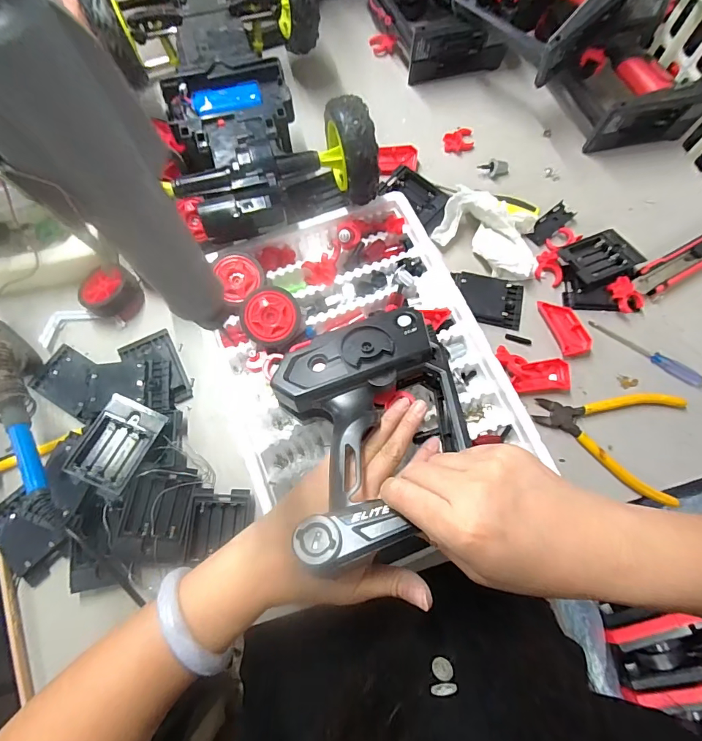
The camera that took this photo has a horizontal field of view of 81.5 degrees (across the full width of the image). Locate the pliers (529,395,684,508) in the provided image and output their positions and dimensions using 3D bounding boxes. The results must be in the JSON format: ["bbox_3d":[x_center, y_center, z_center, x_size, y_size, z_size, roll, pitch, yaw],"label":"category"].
[{"bbox_3d":[0.258,0.055,0.406,0.138,0.013,0.110,22,73,5],"label":"pliers"}]

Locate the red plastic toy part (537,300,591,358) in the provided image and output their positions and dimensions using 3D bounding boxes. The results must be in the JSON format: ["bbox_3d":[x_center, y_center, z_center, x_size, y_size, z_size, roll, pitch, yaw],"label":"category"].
[{"bbox_3d":[0.230,-0.046,0.439,0.035,0.011,0.066,-20,74,-7],"label":"red plastic toy part"}]

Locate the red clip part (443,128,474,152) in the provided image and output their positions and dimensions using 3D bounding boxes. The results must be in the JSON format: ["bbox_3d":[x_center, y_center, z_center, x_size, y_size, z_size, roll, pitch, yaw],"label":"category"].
[{"bbox_3d":[0.138,-0.293,0.515,0.043,0.013,0.029,-20,74,-7],"label":"red clip part"}]

